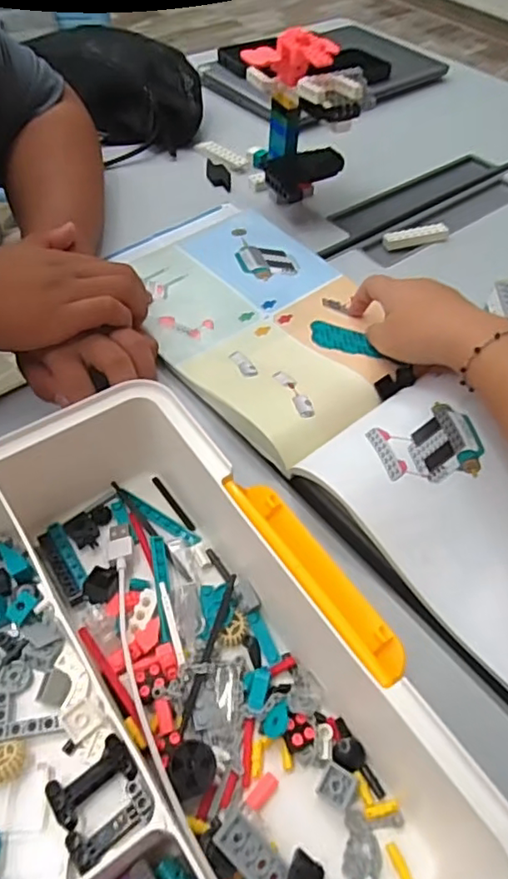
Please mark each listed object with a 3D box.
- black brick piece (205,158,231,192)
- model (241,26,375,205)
[{"bbox_3d":[-0.040,-0.295,0.647,0.025,0.004,0.060,-4,53,-6],"label":"black brick piece"},{"bbox_3d":[0.043,-0.301,0.566,0.108,0.139,0.098,4,52,0],"label":"model"}]

